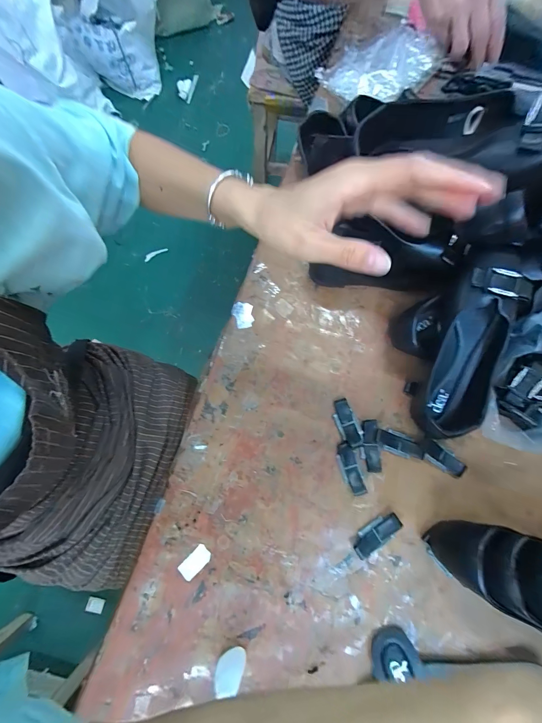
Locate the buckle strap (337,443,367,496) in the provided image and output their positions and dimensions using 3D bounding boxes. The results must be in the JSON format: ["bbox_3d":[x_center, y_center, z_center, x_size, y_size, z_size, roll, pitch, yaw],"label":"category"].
[{"bbox_3d":[0.105,0.143,0.395,0.023,0.007,0.066,-16,76,-2],"label":"buckle strap"}]

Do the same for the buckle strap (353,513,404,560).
[{"bbox_3d":[0.133,0.216,0.376,0.066,0.010,0.028,-33,77,-6],"label":"buckle strap"}]

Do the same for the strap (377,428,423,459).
[{"bbox_3d":[0.173,0.111,0.402,0.064,0.007,0.029,20,78,7],"label":"strap"}]

